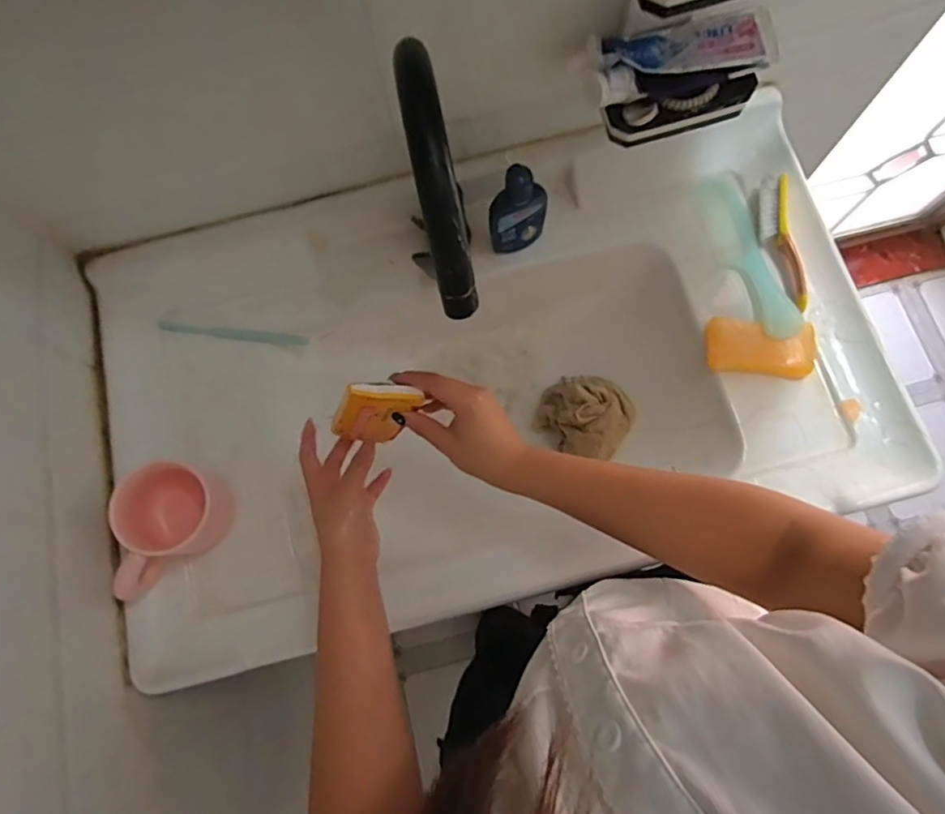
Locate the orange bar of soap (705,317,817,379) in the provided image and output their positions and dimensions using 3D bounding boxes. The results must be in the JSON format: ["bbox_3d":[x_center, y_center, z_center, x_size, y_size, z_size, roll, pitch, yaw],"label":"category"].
[{"bbox_3d":[0.304,-0.062,0.583,0.107,0.021,0.054,6,76,5],"label":"orange bar of soap"}]

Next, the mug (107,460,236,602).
[{"bbox_3d":[-0.292,0.120,0.527,0.071,0.077,0.127,17,77,7],"label":"mug"}]

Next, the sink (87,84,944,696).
[{"bbox_3d":[0.015,-0.030,0.633,0.790,0.147,0.460,-14,75,-2],"label":"sink"}]

